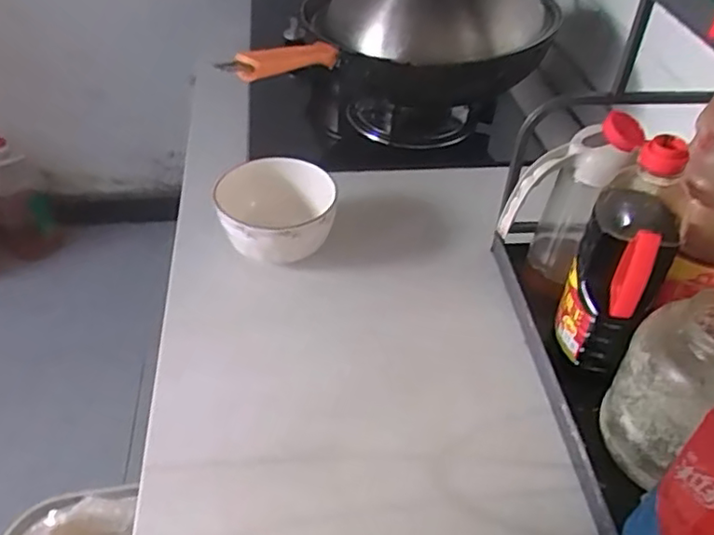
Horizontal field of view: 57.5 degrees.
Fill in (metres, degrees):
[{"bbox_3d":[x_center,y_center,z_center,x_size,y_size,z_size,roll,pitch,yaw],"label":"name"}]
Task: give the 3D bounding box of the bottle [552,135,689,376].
[{"bbox_3d":[0.230,-0.005,0.571,0.074,0.229,0.078,20,45,19],"label":"bottle"}]

